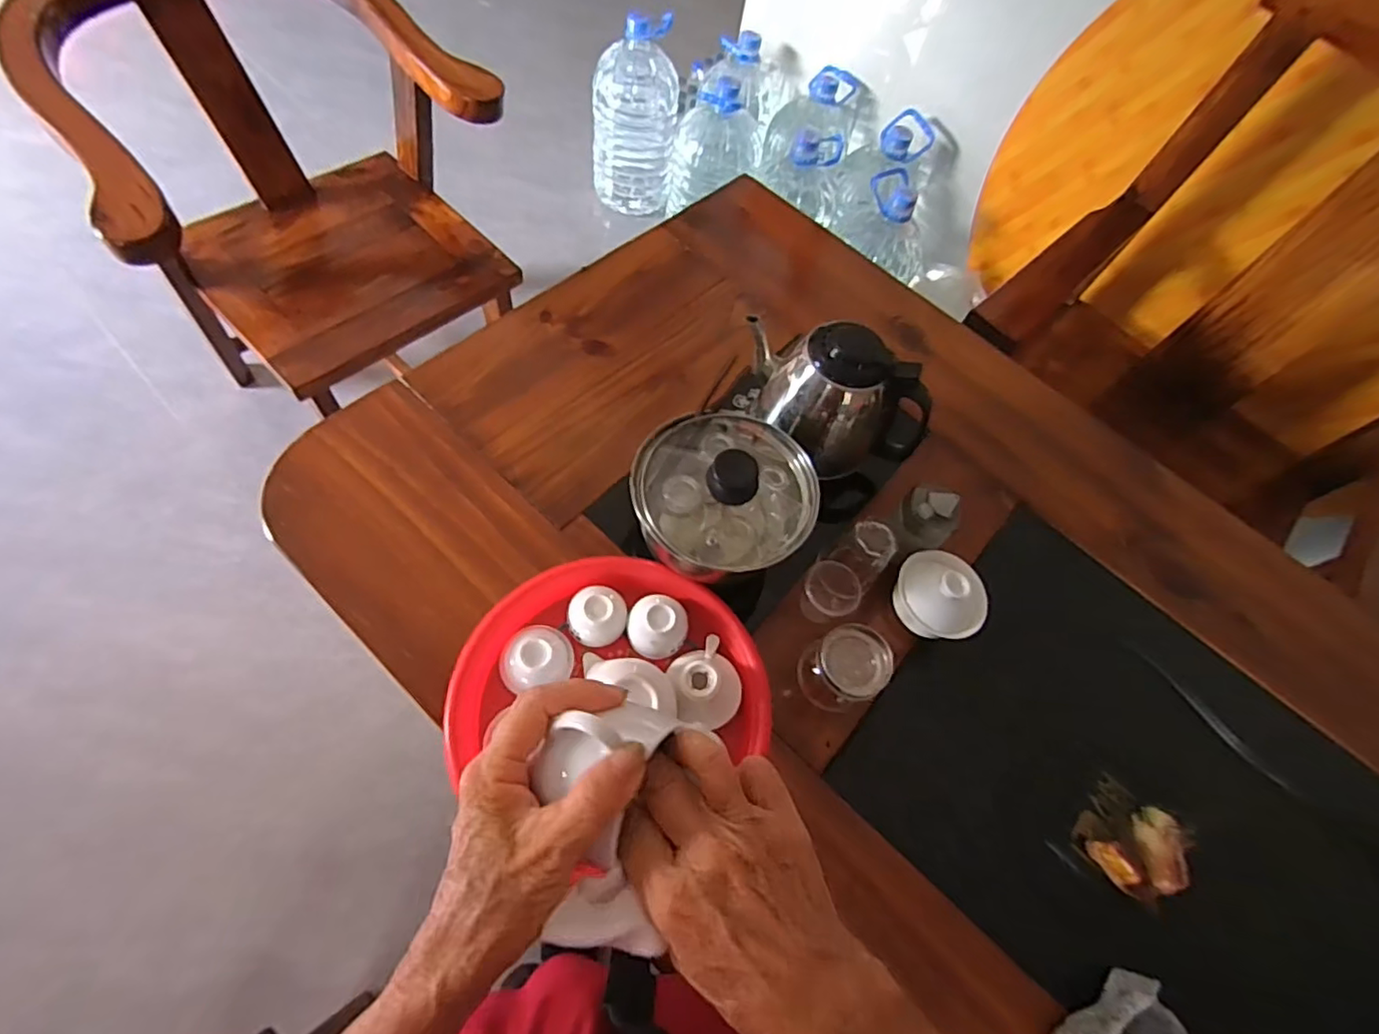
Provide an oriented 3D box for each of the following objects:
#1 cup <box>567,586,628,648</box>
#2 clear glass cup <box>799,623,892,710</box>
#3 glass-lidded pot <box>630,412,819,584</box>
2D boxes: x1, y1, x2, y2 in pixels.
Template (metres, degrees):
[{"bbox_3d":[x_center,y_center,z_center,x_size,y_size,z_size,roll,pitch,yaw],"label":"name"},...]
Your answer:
[{"bbox_3d":[-0.081,0.088,0.550,0.048,0.024,0.048,4,62,-8],"label":"cup"},{"bbox_3d":[0.135,0.134,0.547,0.061,0.069,0.059,4,62,-8],"label":"clear glass cup"},{"bbox_3d":[0.028,-0.020,0.567,0.144,0.134,0.145,4,62,-8],"label":"glass-lidded pot"}]

